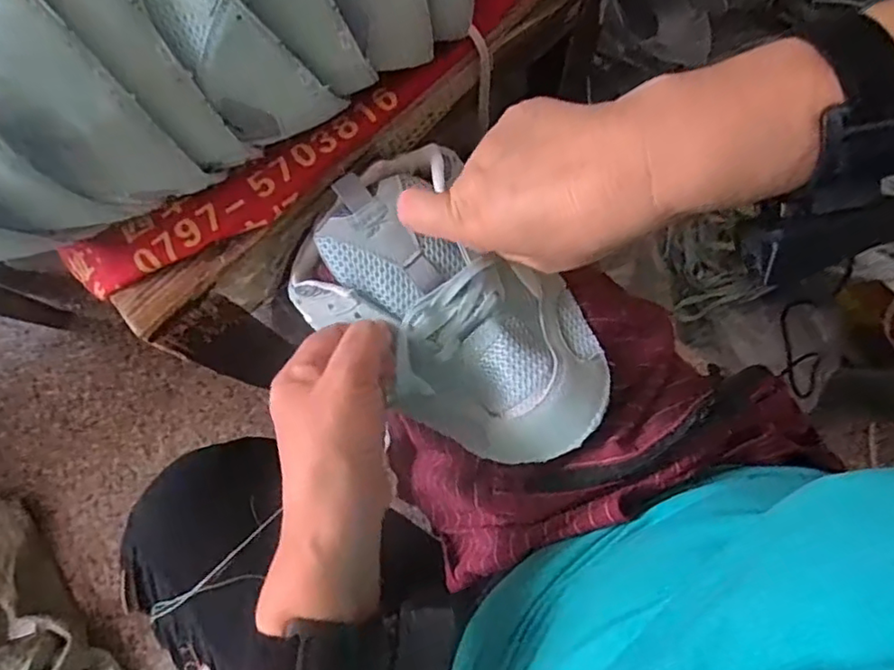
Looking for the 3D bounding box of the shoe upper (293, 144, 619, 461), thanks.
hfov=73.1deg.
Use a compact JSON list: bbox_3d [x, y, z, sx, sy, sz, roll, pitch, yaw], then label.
[{"bbox_3d":[0.009,-0.012,0.365,0.193,0.060,0.126,43,82,9],"label":"shoe upper"}]

